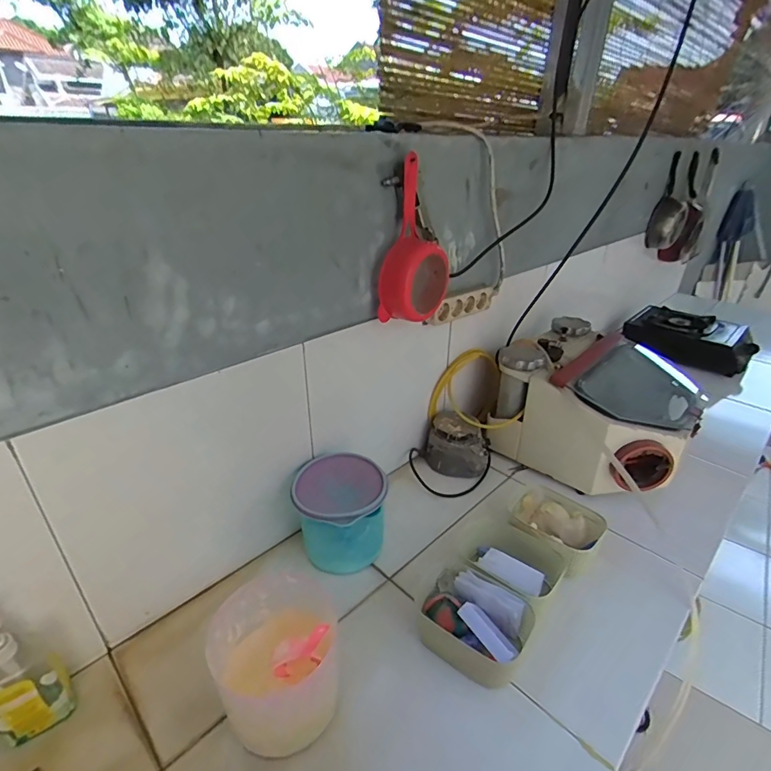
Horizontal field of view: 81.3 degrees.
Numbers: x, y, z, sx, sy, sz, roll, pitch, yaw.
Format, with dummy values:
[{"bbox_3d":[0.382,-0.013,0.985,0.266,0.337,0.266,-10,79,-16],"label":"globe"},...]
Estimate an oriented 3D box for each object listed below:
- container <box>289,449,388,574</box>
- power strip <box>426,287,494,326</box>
[{"bbox_3d":[-0.077,0.236,0.816,0.150,0.165,0.146,1,28,0],"label":"container"},{"bbox_3d":[0.169,-0.177,0.998,0.204,0.049,0.028,-23,36,-37],"label":"power strip"}]

